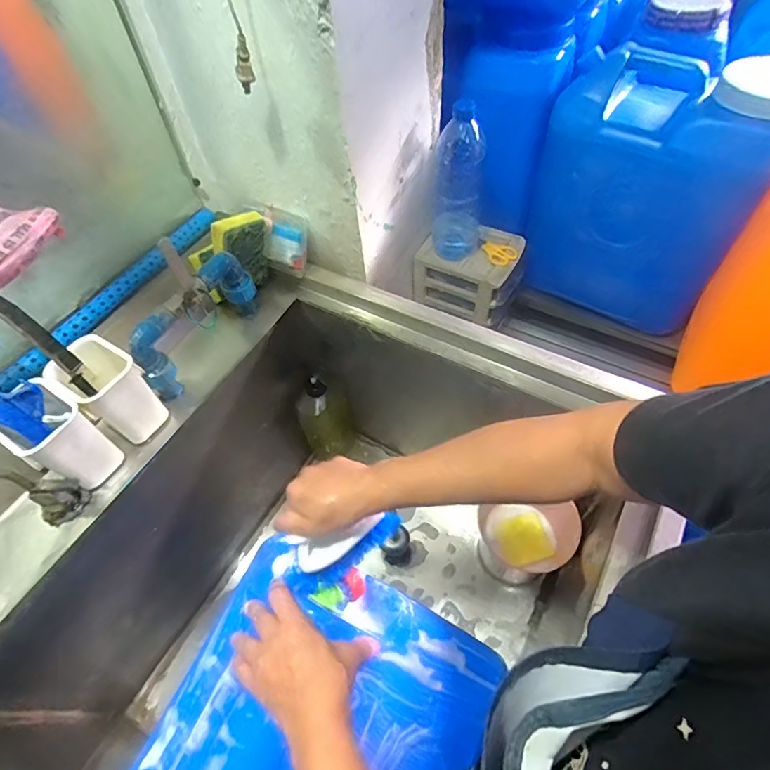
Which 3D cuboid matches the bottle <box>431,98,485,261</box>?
[{"bbox_3d":[0.121,-0.327,0.779,0.078,0.241,0.077,8,57,10],"label":"bottle"}]

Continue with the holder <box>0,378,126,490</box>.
[{"bbox_3d":[-0.362,0.063,0.540,0.080,0.118,0.072,27,62,21],"label":"holder"}]

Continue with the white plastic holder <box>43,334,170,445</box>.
[{"bbox_3d":[-0.334,0.007,0.579,0.094,0.103,0.070,28,62,21],"label":"white plastic holder"}]

